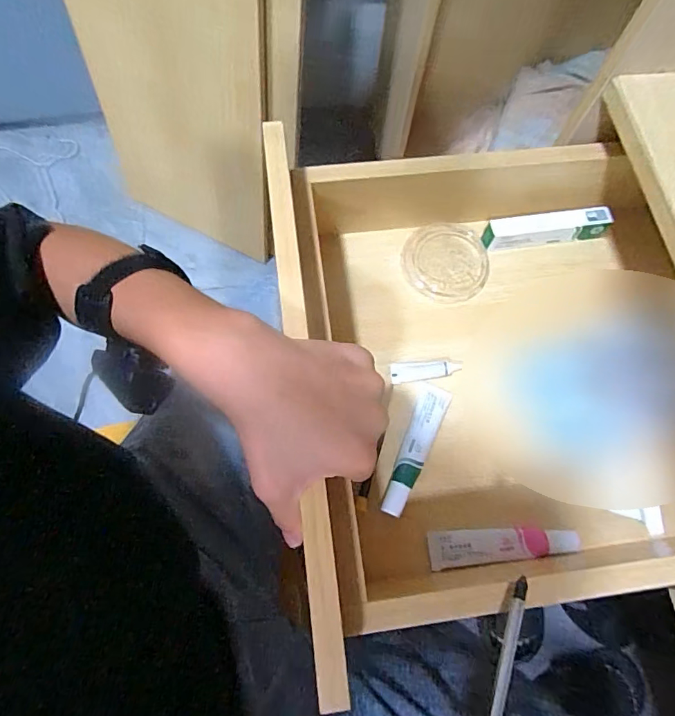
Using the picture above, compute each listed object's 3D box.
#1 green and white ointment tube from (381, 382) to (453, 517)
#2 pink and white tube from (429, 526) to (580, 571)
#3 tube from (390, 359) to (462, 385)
[{"bbox_3d":[0.068,0.077,0.389,0.026,0.012,0.117,22,71,6],"label":"green and white ointment tube"},{"bbox_3d":[0.133,0.152,0.366,0.115,0.016,0.027,-3,71,-3],"label":"pink and white tube"},{"bbox_3d":[0.082,0.011,0.416,0.065,0.009,0.019,-3,71,-3],"label":"tube"}]

